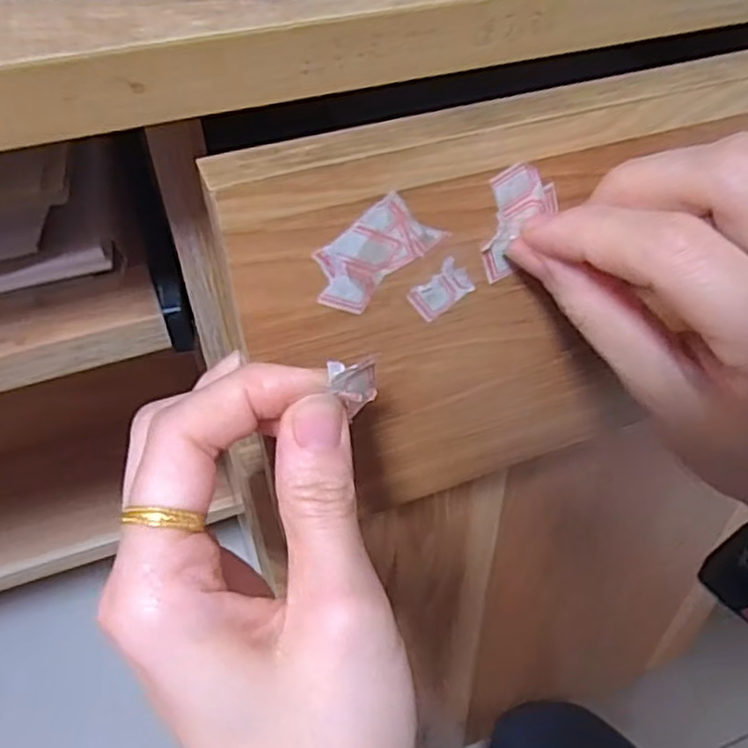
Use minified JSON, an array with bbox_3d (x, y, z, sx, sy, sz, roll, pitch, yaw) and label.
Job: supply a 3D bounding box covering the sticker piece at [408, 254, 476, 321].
[{"bbox_3d":[0.020,-0.025,0.202,0.018,0.016,0.004,-37,46,8],"label":"sticker piece"}]

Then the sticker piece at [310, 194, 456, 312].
[{"bbox_3d":[-0.001,-0.033,0.185,0.035,0.024,0.004,-39,46,8],"label":"sticker piece"}]

